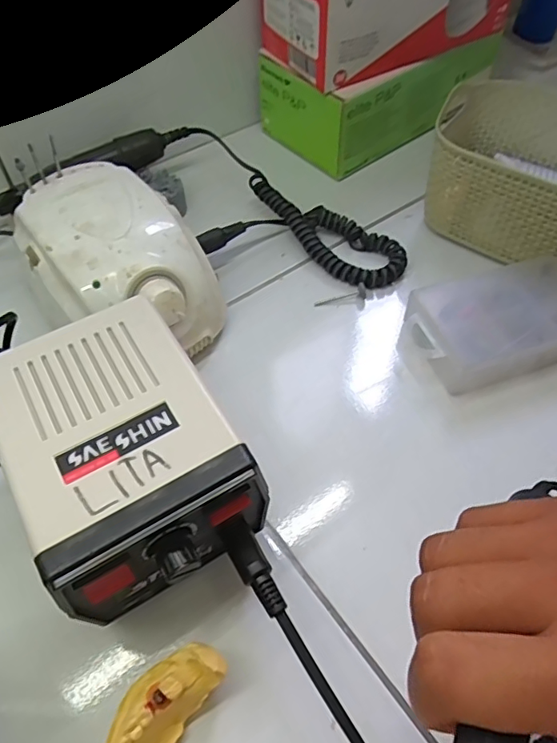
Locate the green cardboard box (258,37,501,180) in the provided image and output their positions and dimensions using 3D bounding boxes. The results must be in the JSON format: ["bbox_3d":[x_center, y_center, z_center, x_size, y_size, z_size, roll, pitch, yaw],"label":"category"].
[{"bbox_3d":[0.101,-0.283,0.510,0.214,0.072,0.111,-34,60,-19],"label":"green cardboard box"}]

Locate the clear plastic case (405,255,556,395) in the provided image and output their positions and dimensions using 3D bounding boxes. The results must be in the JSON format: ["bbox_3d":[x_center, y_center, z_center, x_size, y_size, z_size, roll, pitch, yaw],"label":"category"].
[{"bbox_3d":[0.156,-0.034,0.364,0.129,0.037,0.077,-18,57,-9],"label":"clear plastic case"}]

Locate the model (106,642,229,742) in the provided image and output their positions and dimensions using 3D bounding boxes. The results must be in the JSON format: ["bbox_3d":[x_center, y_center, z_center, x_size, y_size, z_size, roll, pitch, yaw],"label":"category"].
[{"bbox_3d":[-0.053,0.154,0.234,0.034,0.031,0.066,22,57,15],"label":"model"}]

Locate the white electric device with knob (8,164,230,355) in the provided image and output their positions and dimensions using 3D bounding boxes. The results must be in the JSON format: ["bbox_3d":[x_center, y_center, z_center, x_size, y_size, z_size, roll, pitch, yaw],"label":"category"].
[{"bbox_3d":[-0.106,-0.070,0.356,0.137,0.076,0.102,37,65,24],"label":"white electric device with knob"}]

